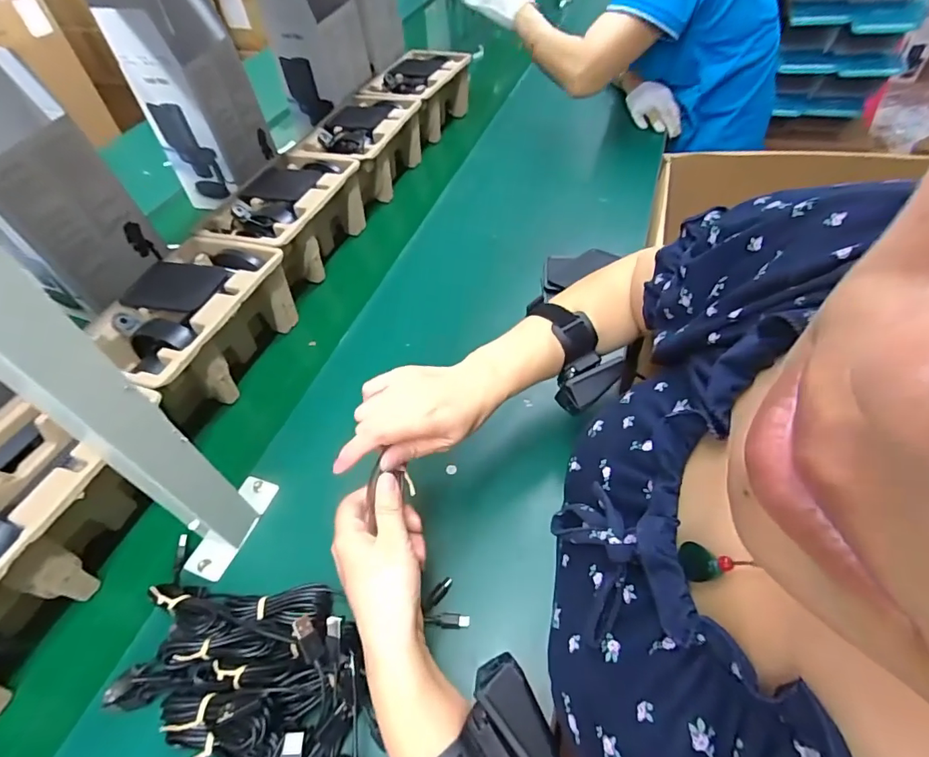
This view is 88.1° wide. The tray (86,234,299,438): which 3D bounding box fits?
[{"bbox_3d":[-0.317,-0.057,0.584,0.135,0.112,0.224,12,54,14],"label":"tray"}]

